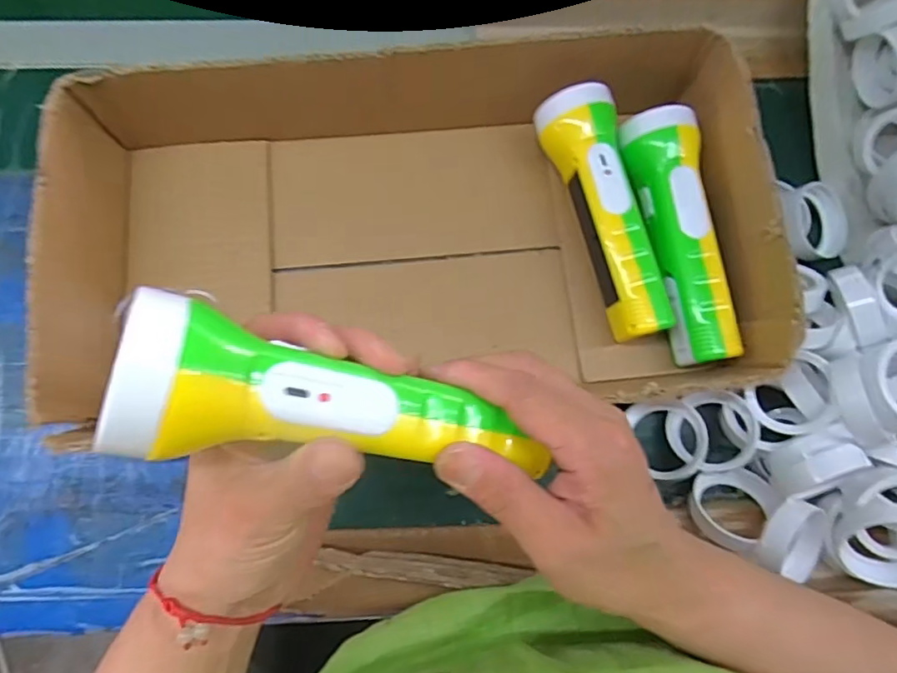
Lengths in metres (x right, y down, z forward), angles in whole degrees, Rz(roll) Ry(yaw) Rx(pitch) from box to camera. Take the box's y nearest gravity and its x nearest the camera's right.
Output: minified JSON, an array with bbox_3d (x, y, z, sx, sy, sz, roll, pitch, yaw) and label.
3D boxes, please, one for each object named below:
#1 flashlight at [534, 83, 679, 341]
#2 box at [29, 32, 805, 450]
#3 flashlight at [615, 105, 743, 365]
[{"bbox_3d":[0.109,-0.083,0.381,0.052,0.055,0.174,-16,78,-5],"label":"flashlight"},{"bbox_3d":[-0.020,-0.076,0.368,0.429,0.077,0.205,-4,77,-3],"label":"box"},{"bbox_3d":[0.155,-0.067,0.379,0.053,0.049,0.174,-6,77,-3],"label":"flashlight"}]

